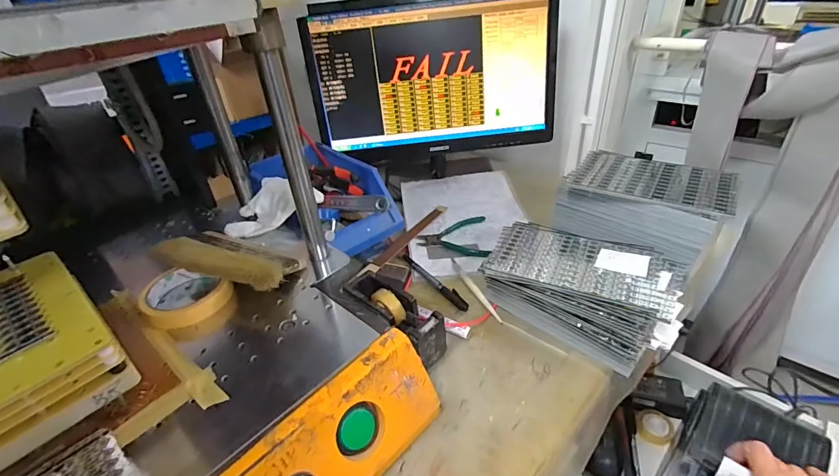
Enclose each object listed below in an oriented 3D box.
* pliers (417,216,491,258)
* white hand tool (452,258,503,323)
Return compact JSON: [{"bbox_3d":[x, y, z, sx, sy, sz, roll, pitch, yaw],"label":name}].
[{"bbox_3d":[0.056,0.000,0.671,0.114,0.019,0.089,-4,34,1],"label":"pliers"},{"bbox_3d":[0.076,0.072,0.573,0.012,0.008,0.141,-16,36,-17],"label":"white hand tool"}]

